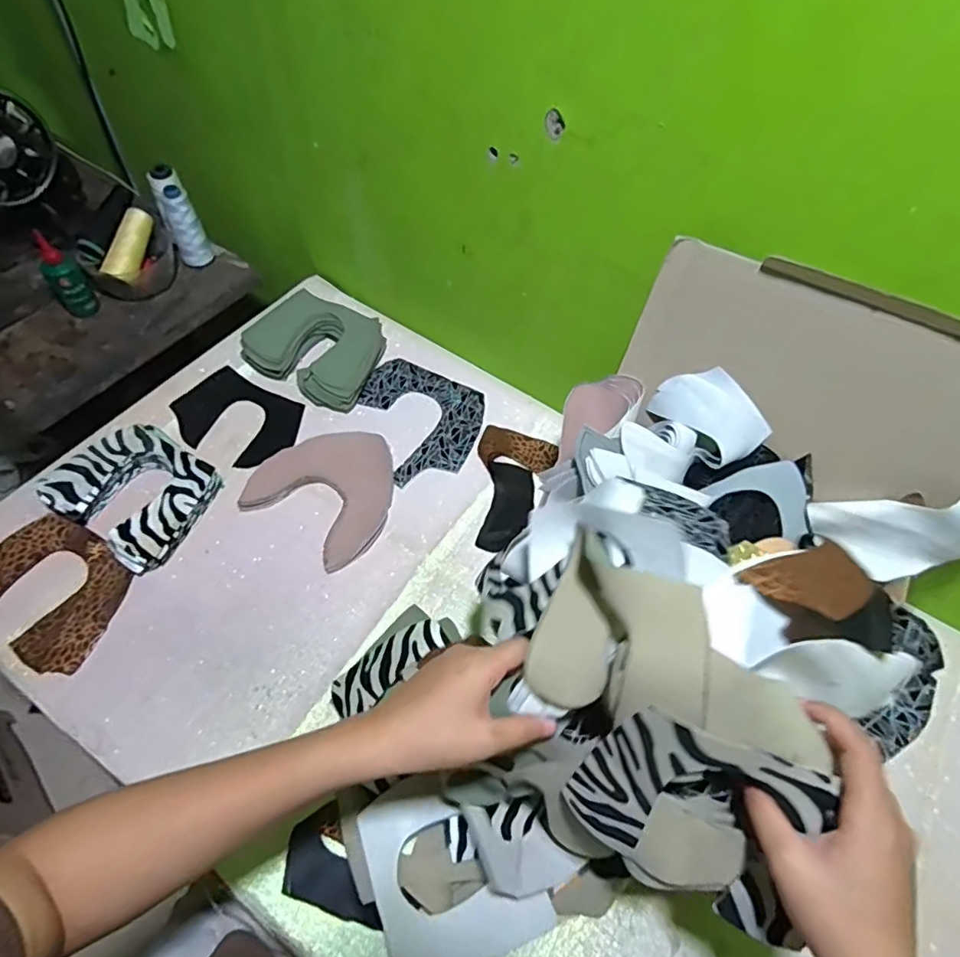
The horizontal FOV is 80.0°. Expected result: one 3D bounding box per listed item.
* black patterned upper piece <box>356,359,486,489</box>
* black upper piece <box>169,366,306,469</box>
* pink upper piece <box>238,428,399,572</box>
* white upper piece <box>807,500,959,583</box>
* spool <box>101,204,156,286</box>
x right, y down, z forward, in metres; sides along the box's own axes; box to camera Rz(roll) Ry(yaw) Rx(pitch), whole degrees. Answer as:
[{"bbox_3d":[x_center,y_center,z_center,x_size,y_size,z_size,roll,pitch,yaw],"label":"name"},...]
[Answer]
[{"bbox_3d":[-0.085,-0.072,0.742,0.164,0.007,0.170,24,60,9],"label":"black patterned upper piece"},{"bbox_3d":[-0.307,-0.075,0.728,0.154,0.011,0.111,25,63,7],"label":"black upper piece"},{"bbox_3d":[-0.173,0.009,0.679,0.165,0.007,0.160,34,61,16],"label":"pink upper piece"},{"bbox_3d":[0.383,0.047,0.519,0.129,0.102,0.049,19,58,7],"label":"white upper piece"},{"bbox_3d":[-0.492,-0.330,0.806,0.034,0.031,0.111,12,78,2],"label":"spool"}]

